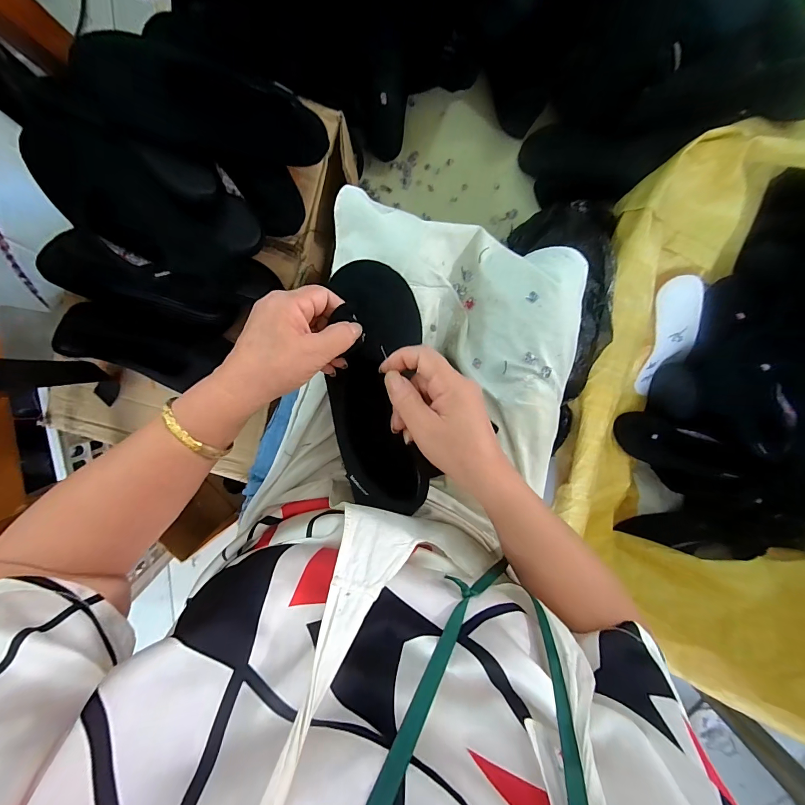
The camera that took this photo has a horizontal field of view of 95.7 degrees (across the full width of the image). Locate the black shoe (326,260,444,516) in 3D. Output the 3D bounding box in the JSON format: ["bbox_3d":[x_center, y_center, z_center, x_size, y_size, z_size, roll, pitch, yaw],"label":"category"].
[{"bbox_3d":[-0.023,-0.017,0.334,0.089,0.053,0.226,-2,85,-2],"label":"black shoe"}]

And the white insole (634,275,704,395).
[{"bbox_3d":[0.529,-0.123,0.722,0.096,0.021,0.243,-11,129,2],"label":"white insole"}]

